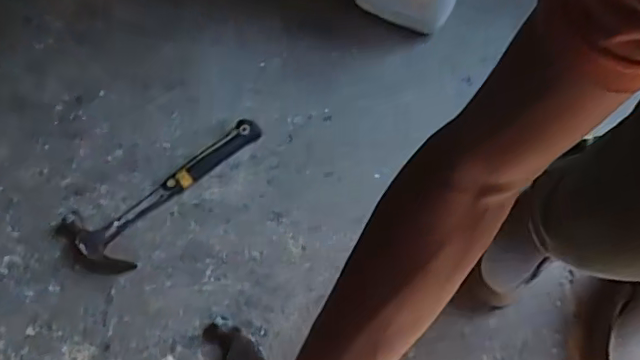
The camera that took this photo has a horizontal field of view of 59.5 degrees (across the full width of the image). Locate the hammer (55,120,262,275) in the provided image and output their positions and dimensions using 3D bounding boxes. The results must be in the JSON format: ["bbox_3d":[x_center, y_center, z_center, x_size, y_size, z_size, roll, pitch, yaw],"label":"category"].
[{"bbox_3d":[-0.236,0.010,0.863,0.328,0.033,0.121,-42,73,-17],"label":"hammer"}]

